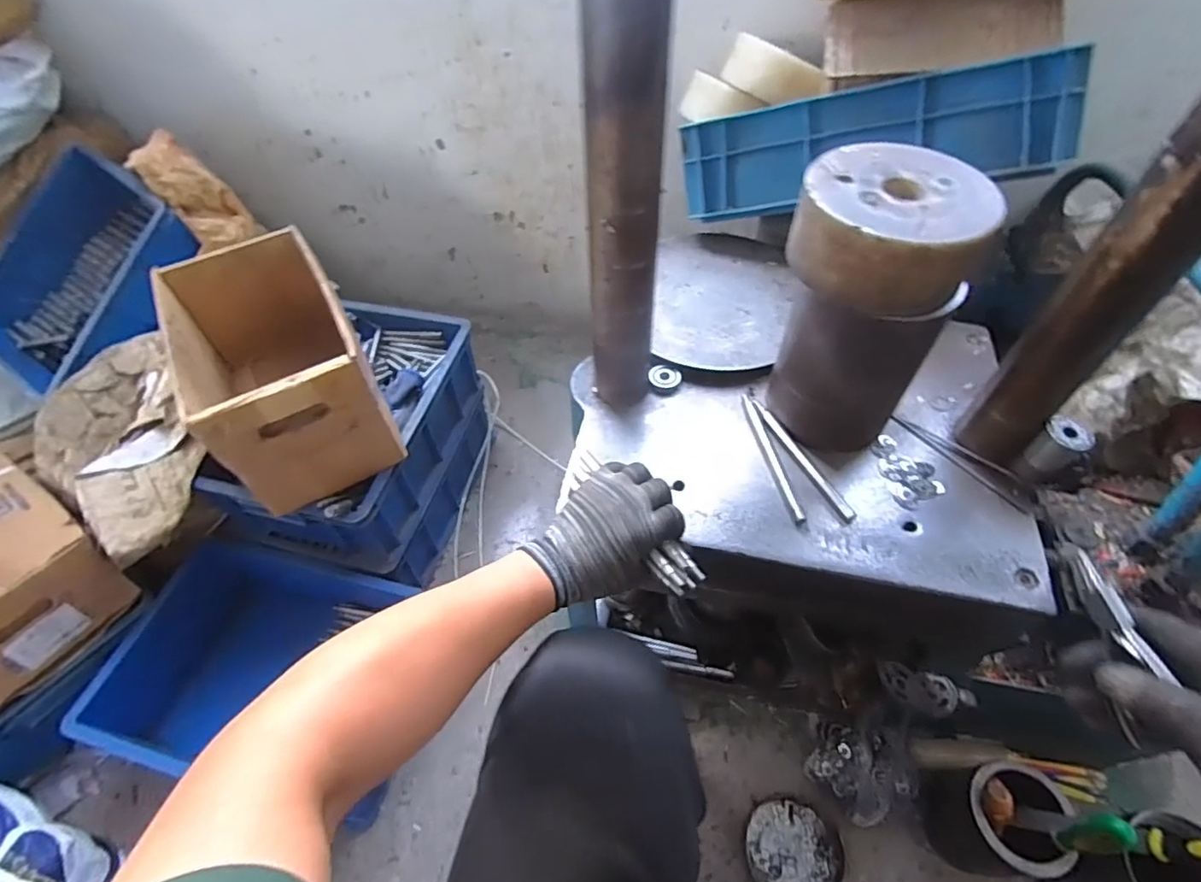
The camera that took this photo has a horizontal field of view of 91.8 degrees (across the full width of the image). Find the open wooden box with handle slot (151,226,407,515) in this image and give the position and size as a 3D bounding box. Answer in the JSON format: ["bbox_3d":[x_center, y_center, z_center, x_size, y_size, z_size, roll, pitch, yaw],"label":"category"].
[{"bbox_3d":[-0.430,-0.102,0.794,0.196,0.192,0.310,-25,56,-17],"label":"open wooden box with handle slot"}]

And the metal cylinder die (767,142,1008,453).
[{"bbox_3d":[0.243,-0.120,0.559,0.146,0.252,0.141,27,58,21],"label":"metal cylinder die"}]

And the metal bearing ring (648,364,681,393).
[{"bbox_3d":[0.075,-0.073,0.677,0.037,0.010,0.034,17,55,14],"label":"metal bearing ring"}]

